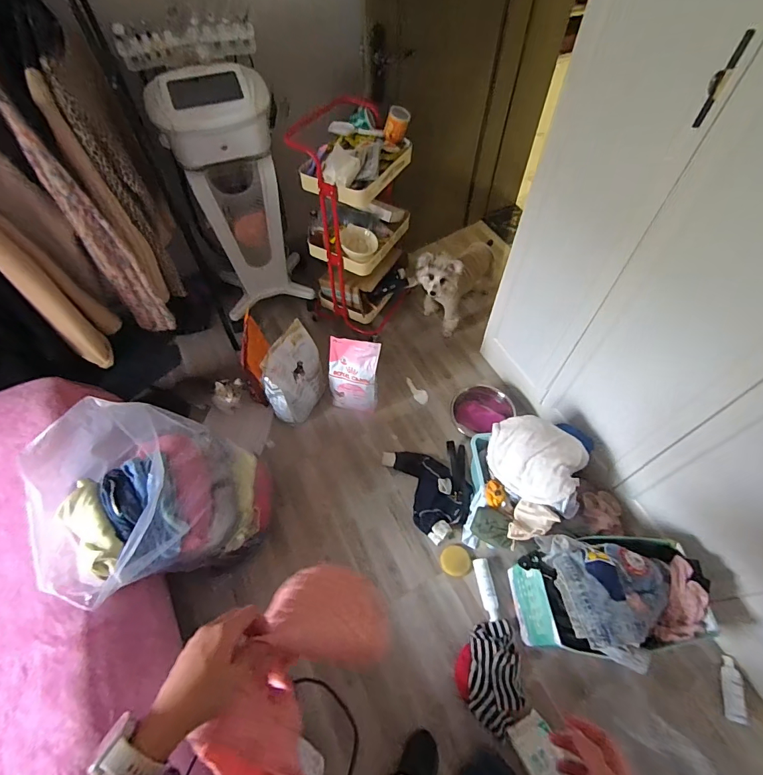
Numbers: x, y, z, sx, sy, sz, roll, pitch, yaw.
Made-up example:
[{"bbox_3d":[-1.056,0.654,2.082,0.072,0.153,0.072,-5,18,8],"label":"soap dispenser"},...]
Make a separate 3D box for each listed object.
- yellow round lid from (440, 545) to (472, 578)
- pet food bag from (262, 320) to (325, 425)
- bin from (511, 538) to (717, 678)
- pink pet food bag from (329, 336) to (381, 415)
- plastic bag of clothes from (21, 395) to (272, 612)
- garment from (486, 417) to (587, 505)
[{"bbox_3d":[0.256,0.596,1.398,0.101,0.018,0.094,0,57,0],"label":"yellow round lid"},{"bbox_3d":[-0.336,-0.029,1.636,0.118,0.417,0.256,27,61,17],"label":"pet food bag"},{"bbox_3d":[0.645,0.611,1.181,0.436,0.353,0.295,-2,57,-1],"label":"bin"},{"bbox_3d":[-0.110,-0.035,1.642,0.198,0.353,0.108,10,58,7],"label":"pink pet food bag"},{"bbox_3d":[-0.585,0.346,1.187,0.485,0.629,0.399,-37,64,-21],"label":"plastic bag of clothes"},{"bbox_3d":[0.493,0.224,1.301,0.294,0.122,0.253,29,62,18],"label":"garment"}]

